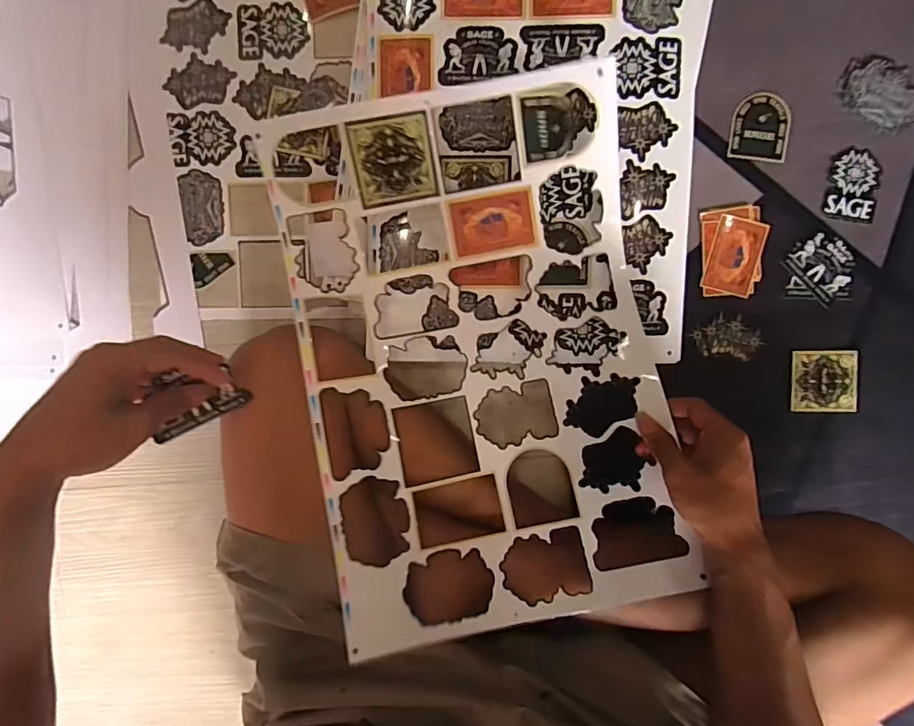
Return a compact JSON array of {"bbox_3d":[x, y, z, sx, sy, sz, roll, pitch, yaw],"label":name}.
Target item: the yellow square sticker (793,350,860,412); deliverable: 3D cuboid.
[{"bbox_3d":[0.400,0.020,0.519,0.063,0.007,0.066,0,90,10],"label":"yellow square sticker"}]

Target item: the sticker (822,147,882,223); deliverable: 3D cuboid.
[{"bbox_3d":[0.422,-0.190,0.508,0.047,0.006,0.074,9,93,12],"label":"sticker"}]

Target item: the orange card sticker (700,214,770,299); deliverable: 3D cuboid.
[{"bbox_3d":[0.301,-0.115,0.515,0.056,0.006,0.080,14,93,-2],"label":"orange card sticker"}]

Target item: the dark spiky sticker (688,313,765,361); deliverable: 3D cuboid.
[{"bbox_3d":[0.297,-0.028,0.520,0.071,0.005,0.045,7,95,0],"label":"dark spiky sticker"}]

